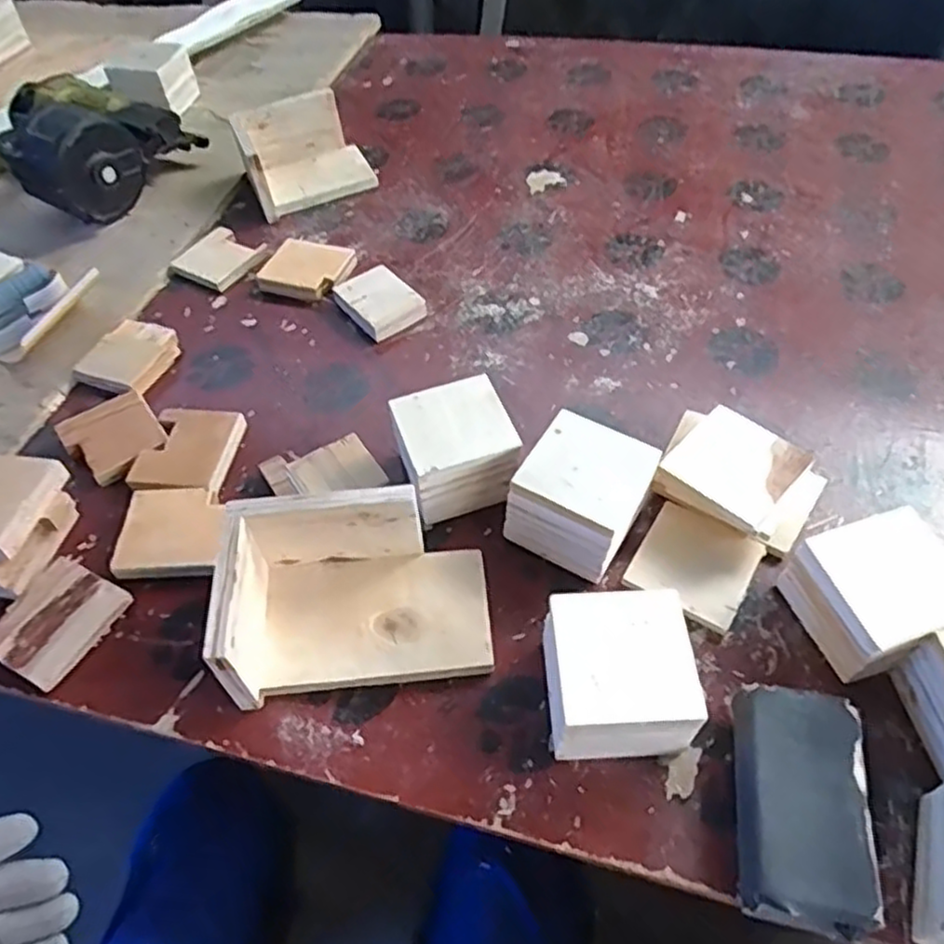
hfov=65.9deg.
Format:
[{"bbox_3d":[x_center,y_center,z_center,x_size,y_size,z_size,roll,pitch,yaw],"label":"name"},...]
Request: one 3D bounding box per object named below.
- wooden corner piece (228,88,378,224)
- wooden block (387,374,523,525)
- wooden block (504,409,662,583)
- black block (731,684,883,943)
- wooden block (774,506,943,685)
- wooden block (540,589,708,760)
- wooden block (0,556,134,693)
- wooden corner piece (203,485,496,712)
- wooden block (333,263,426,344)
[{"bbox_3d":[-0.221,-0.406,0.941,0.153,0.093,0.128,-28,58,-16],"label":"wooden corner piece"},{"bbox_3d":[-0.014,-0.014,0.637,0.096,0.082,0.099,-14,55,-7],"label":"wooden block"},{"bbox_3d":[0.090,0.021,0.601,0.089,0.085,0.099,27,60,20],"label":"wooden block"},{"bbox_3d":[0.214,0.218,0.477,0.077,0.041,0.140,7,55,8],"label":"black block"},{"bbox_3d":[0.299,0.094,0.542,0.096,0.075,0.092,-15,55,-7],"label":"wooden block"},{"bbox_3d":[0.101,0.145,0.510,0.094,0.078,0.099,-2,53,0],"label":"wooden block"},{"bbox_3d":[-0.334,0.120,0.585,0.080,0.014,0.090,23,59,18],"label":"wooden block"},{"bbox_3d":[-0.085,0.089,0.548,0.189,0.098,0.128,-10,55,-4],"label":"wooden corner piece"},{"bbox_3d":[-0.103,-0.190,0.810,0.074,0.026,0.100,-36,61,-21],"label":"wooden block"}]

